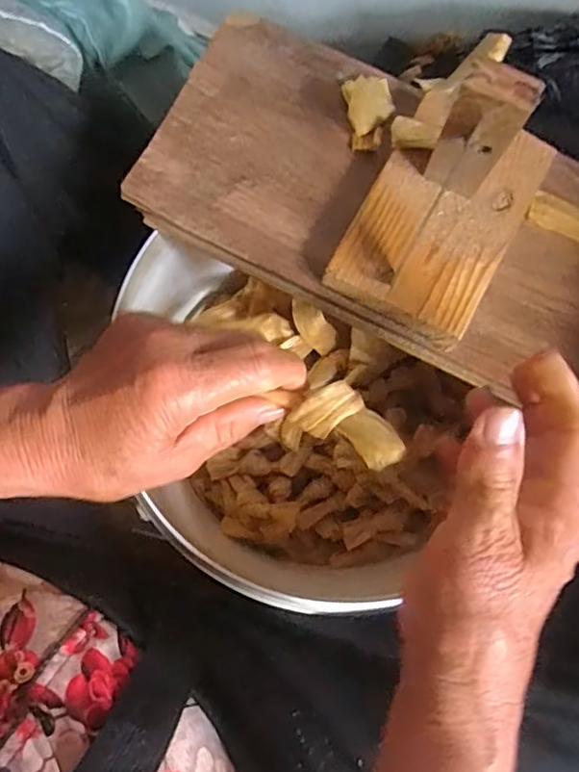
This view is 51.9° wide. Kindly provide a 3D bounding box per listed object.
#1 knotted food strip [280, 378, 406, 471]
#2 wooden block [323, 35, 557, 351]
[{"bbox_3d":[0.023,0.023,0.265,0.038,0.026,0.045,-40,83,-7],"label":"knotted food strip"},{"bbox_3d":[0.091,-0.110,0.318,0.090,0.122,0.135,28,81,4],"label":"wooden block"}]

